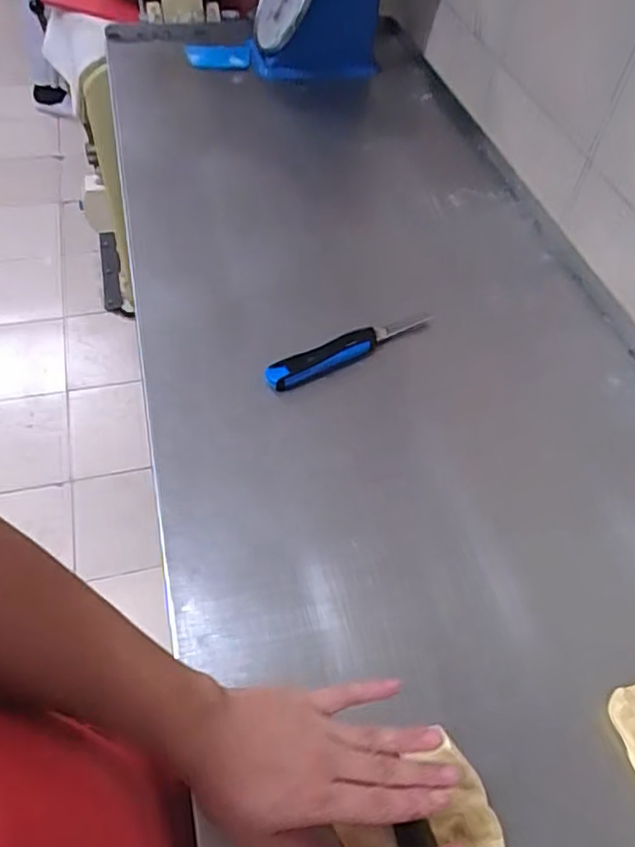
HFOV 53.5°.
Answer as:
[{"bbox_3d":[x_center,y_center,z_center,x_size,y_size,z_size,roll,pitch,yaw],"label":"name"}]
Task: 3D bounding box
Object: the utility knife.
[{"bbox_3d":[0.039,-0.093,0.775,0.223,0.018,0.034,-26,58,-23],"label":"utility knife"}]

